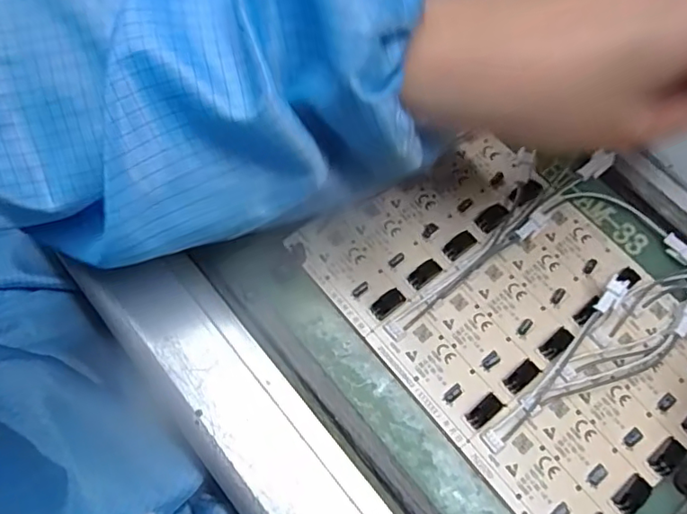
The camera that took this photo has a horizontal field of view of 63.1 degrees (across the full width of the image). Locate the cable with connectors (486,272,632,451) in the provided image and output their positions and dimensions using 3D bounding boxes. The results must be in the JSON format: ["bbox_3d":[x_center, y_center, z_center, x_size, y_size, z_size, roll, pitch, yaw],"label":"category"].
[{"bbox_3d":[0.099,0.049,0.255,0.011,0.015,0.098,40,75,14],"label":"cable with connectors"}]

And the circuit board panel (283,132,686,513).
[{"bbox_3d":[0.084,0.026,0.271,0.124,0.012,0.191,-39,74,-13],"label":"circuit board panel"}]

